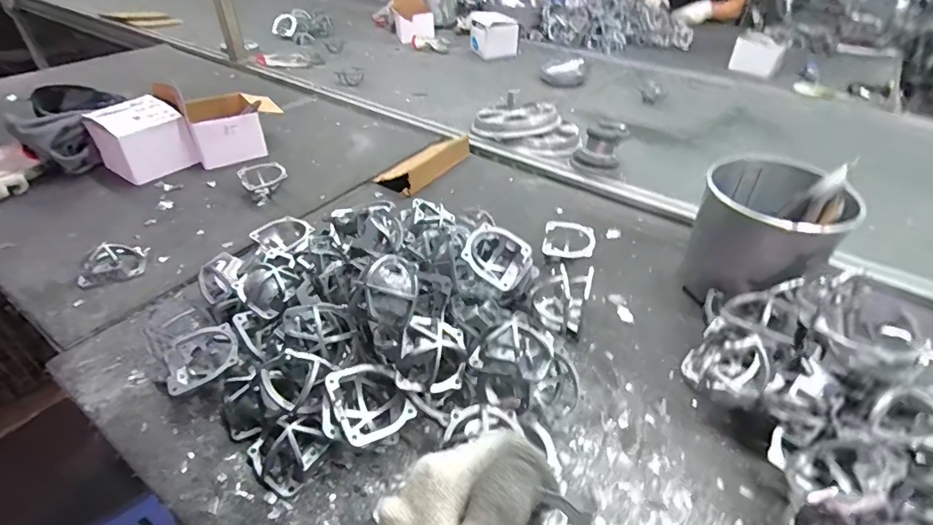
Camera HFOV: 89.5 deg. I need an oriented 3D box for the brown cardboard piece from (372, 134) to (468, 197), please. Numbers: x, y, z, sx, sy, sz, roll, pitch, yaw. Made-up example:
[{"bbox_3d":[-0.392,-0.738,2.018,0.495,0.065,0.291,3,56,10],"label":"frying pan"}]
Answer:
[{"bbox_3d":[-0.087,-0.212,0.971,0.100,0.040,0.225,23,43,26],"label":"brown cardboard piece"}]

